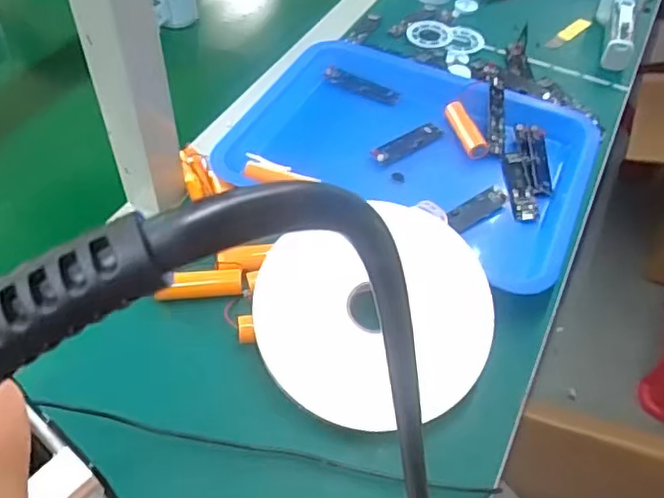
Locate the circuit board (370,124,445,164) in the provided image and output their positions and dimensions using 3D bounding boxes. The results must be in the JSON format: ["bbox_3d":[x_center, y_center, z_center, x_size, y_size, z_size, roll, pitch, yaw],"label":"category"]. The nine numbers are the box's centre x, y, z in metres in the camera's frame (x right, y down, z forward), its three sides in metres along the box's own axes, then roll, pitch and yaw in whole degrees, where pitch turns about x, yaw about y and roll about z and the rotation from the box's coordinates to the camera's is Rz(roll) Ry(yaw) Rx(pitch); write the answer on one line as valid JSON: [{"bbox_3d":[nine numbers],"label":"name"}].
[{"bbox_3d":[0.081,-0.111,0.637,0.093,0.010,0.027,-32,56,-32],"label":"circuit board"}]

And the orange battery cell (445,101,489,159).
[{"bbox_3d":[0.140,-0.124,0.646,0.021,0.022,0.081,-12,53,-13],"label":"orange battery cell"}]

